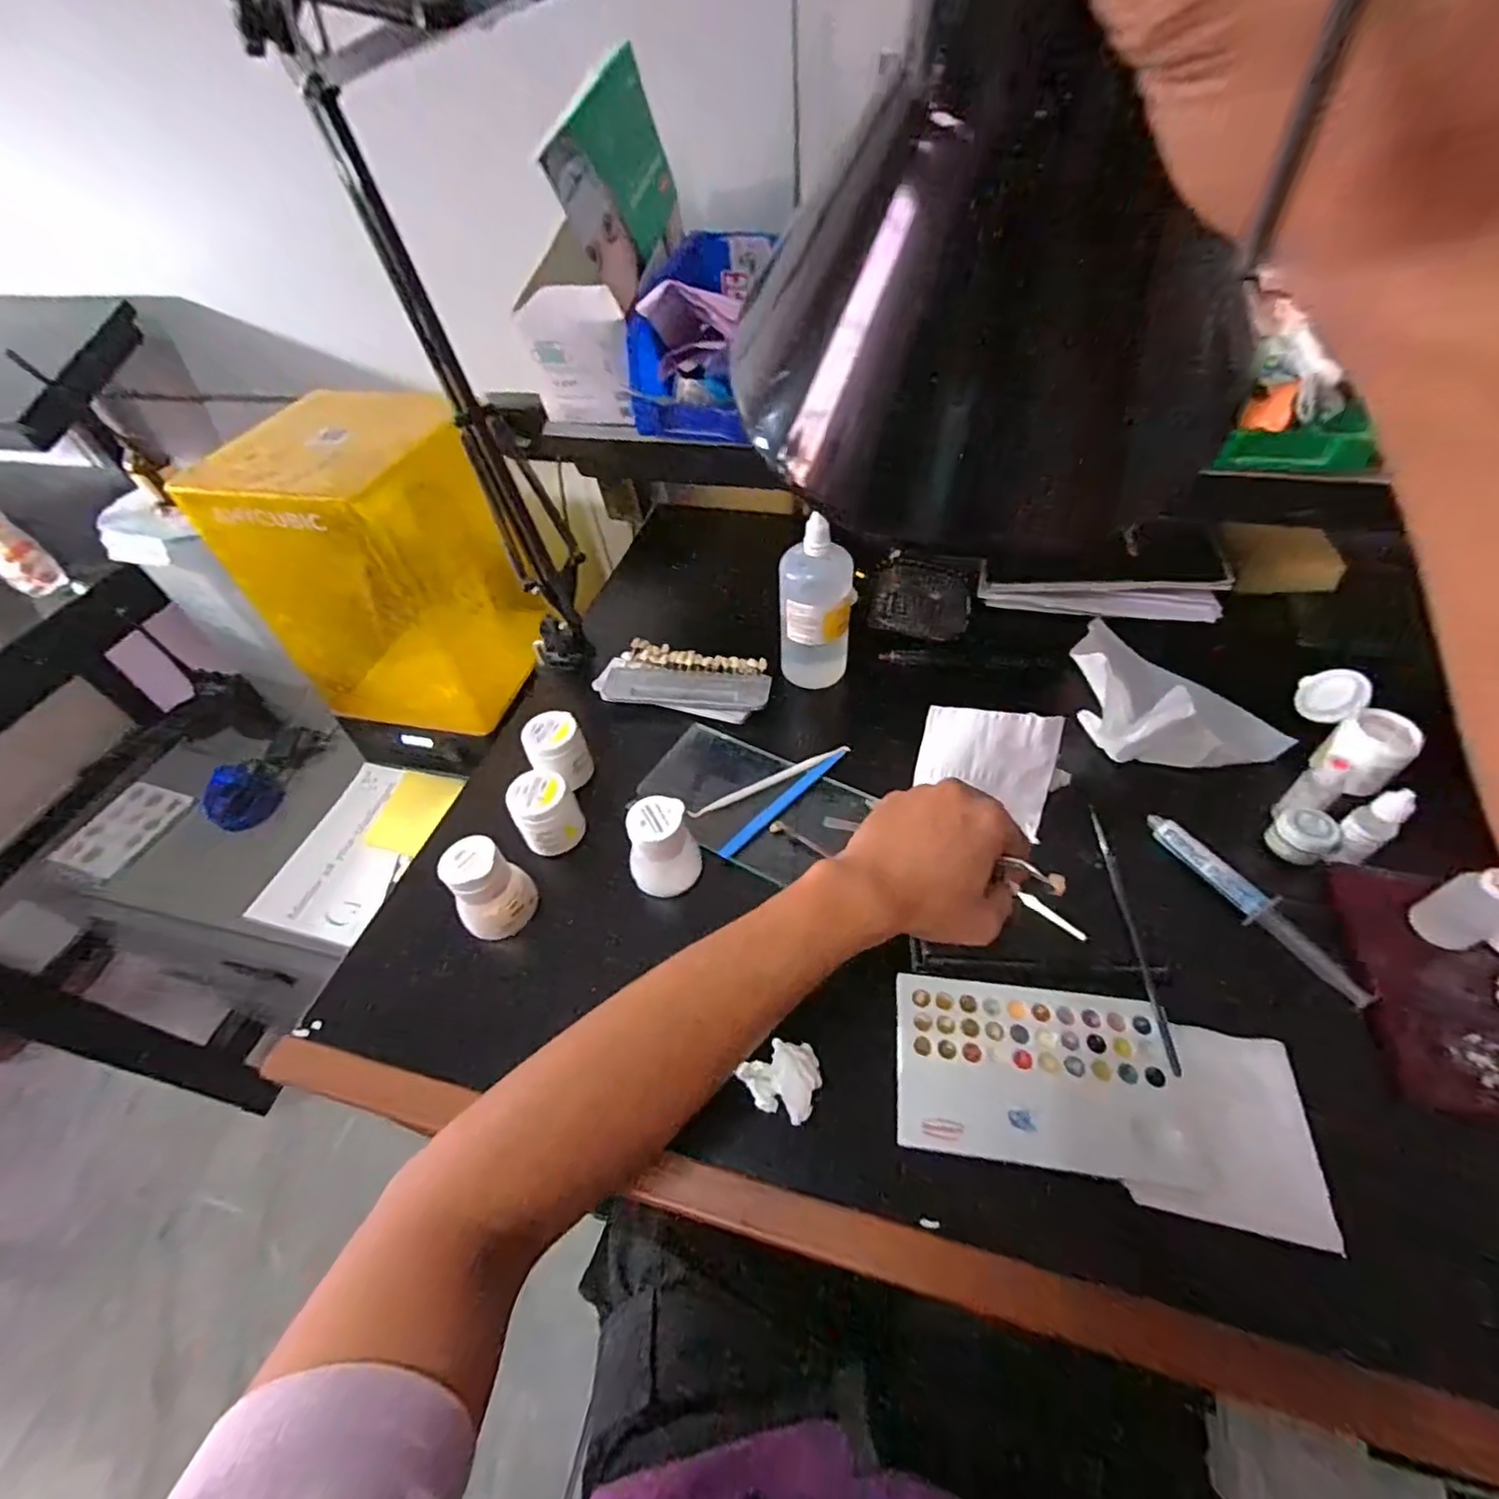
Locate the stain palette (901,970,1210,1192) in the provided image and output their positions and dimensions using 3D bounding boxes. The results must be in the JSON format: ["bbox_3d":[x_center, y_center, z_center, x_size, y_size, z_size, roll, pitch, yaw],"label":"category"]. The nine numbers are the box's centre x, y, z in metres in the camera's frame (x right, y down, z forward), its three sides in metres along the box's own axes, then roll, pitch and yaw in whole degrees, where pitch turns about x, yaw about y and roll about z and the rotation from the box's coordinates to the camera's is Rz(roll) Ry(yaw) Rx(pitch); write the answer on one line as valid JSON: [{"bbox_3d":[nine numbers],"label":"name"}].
[{"bbox_3d":[0.162,0.182,0.357,0.151,0.008,0.091,4,54,9],"label":"stain palette"}]

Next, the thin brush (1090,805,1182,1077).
[{"bbox_3d":[0.242,0.109,0.401,0.009,0.011,0.175,2,50,5],"label":"thin brush"}]

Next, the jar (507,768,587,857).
[{"bbox_3d":[-0.151,0.046,0.471,0.043,0.058,0.040,-2,50,2],"label":"jar"}]

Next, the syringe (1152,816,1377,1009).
[{"bbox_3d":[0.326,0.098,0.411,0.022,0.010,0.148,-26,53,-17],"label":"syringe"}]

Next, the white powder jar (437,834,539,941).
[{"bbox_3d":[-0.175,0.095,0.426,0.043,0.067,0.047,-2,50,2],"label":"white powder jar"}]

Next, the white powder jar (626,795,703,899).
[{"bbox_3d":[-0.060,0.069,0.439,0.041,0.067,0.042,-2,50,2],"label":"white powder jar"}]

